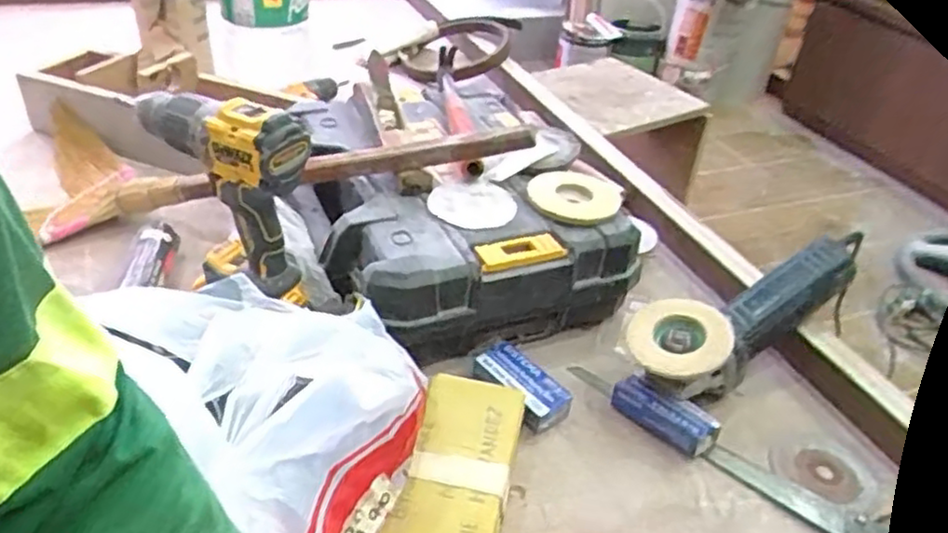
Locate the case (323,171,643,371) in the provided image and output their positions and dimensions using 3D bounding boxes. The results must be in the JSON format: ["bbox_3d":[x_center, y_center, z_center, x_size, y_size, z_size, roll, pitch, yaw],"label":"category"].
[{"bbox_3d":[0.009,0.003,0.771,0.303,0.121,0.167,-13,39,-23],"label":"case"}]

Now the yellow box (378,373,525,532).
[{"bbox_3d":[-0.017,0.186,0.589,0.088,0.052,0.219,10,36,8],"label":"yellow box"}]

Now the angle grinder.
[{"bbox_3d":[0.274,0.053,0.738,0.288,0.077,0.092,-22,43,-32],"label":"angle grinder"}]

